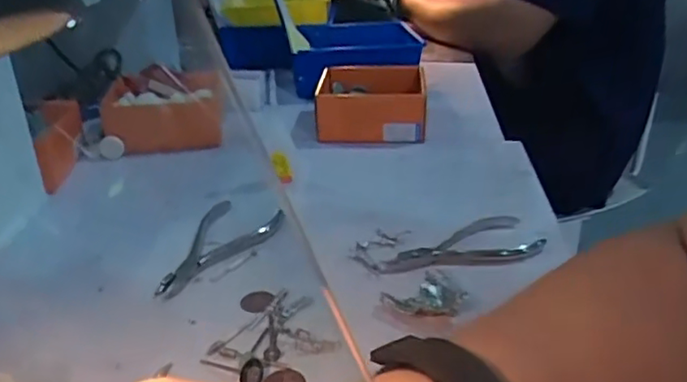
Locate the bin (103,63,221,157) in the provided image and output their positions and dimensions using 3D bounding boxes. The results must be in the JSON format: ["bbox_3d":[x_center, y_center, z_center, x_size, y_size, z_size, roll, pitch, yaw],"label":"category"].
[{"bbox_3d":[-0.192,-0.095,0.690,0.115,0.061,0.126,-5,26,-9],"label":"bin"}]

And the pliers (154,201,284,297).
[{"bbox_3d":[-0.096,0.041,0.470,0.060,0.006,0.125,9,28,19],"label":"pliers"}]

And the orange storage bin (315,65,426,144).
[{"bbox_3d":[0.032,-0.105,0.723,0.118,0.049,0.143,1,26,4],"label":"orange storage bin"}]

